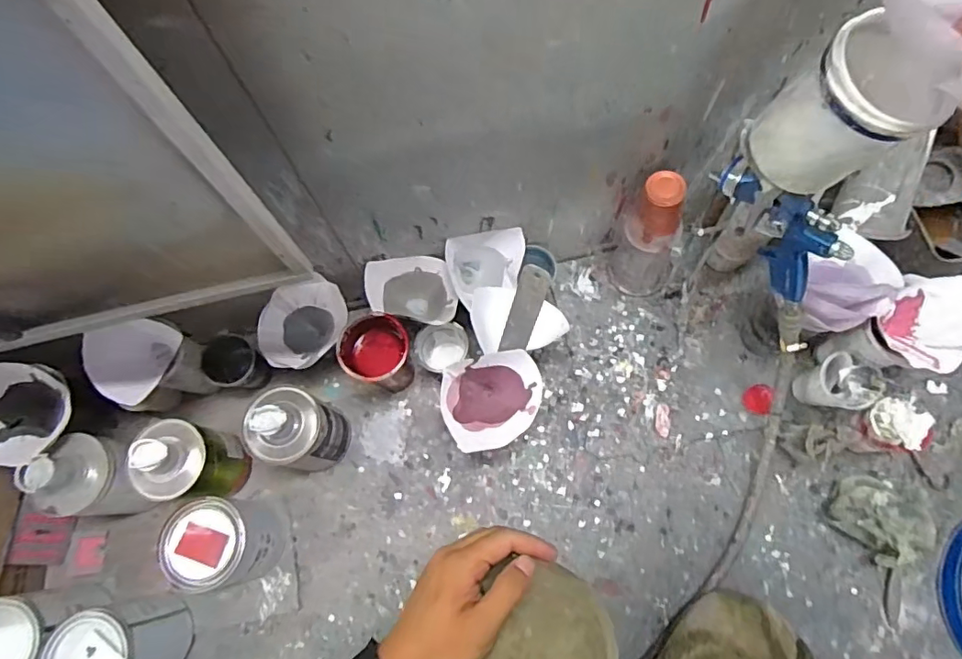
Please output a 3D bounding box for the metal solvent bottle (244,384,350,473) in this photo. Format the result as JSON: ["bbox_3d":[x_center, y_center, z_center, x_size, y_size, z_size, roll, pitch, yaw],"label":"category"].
[{"bbox_3d":[-0.243,0.137,0.732,0.088,0.189,0.092,-1,73,2],"label":"metal solvent bottle"}]

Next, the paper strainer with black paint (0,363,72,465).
[{"bbox_3d":[-0.560,0.103,0.658,0.096,0.085,0.123,-6,73,0],"label":"paper strainer with black paint"}]

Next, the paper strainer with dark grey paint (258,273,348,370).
[{"bbox_3d":[-0.241,-0.002,0.755,0.114,0.081,0.131,20,74,8],"label":"paper strainer with dark grey paint"}]

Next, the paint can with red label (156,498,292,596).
[{"bbox_3d":[-0.329,0.277,0.719,0.111,0.137,0.107,-6,73,0],"label":"paint can with red label"}]

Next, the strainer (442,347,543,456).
[{"bbox_3d":[0.014,0.093,0.670,0.118,0.080,0.111,-5,73,1],"label":"strainer"}]

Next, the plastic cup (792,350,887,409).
[{"bbox_3d":[0.478,0.077,0.738,0.069,0.113,0.065,10,73,5],"label":"plastic cup"}]

